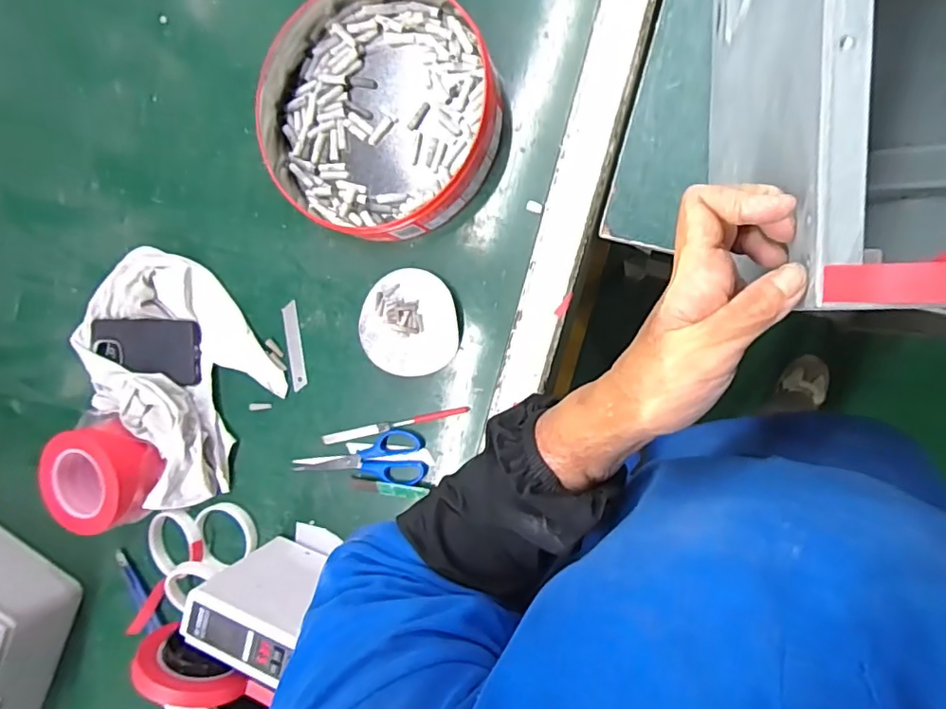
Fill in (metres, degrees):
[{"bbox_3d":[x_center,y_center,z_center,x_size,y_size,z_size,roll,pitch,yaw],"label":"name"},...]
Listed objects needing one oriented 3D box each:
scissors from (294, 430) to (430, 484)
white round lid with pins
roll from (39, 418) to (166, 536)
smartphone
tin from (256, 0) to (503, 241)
[{"bbox_3d":[-0.132,0.119,0.644,0.162,0.012,0.059,-2,94,15],"label":"scissors"},{"bbox_3d":[-0.072,-0.034,0.612,0.107,0.022,0.114,1,94,15],"label":"white round lid with pins"},{"bbox_3d":[-0.442,0.145,0.670,0.120,0.090,0.124,1,94,15],"label":"roll"},{"bbox_3d":[-0.404,-0.005,0.690,0.154,0.017,0.077,3,95,15],"label":"smartphone"},{"bbox_3d":[-0.107,-0.260,0.585,0.249,0.068,0.268,1,94,15],"label":"tin"}]

